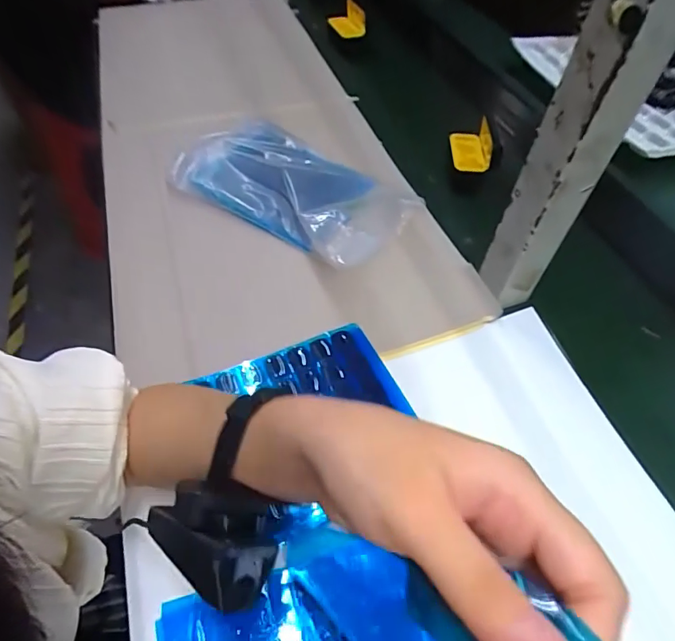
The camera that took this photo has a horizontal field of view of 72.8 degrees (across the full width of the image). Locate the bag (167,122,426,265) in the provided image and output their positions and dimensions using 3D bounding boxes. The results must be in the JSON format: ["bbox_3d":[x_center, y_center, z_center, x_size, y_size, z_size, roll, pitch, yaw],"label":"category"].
[{"bbox_3d":[-0.055,-0.174,0.551,0.284,0.043,0.165,31,58,20],"label":"bag"}]

